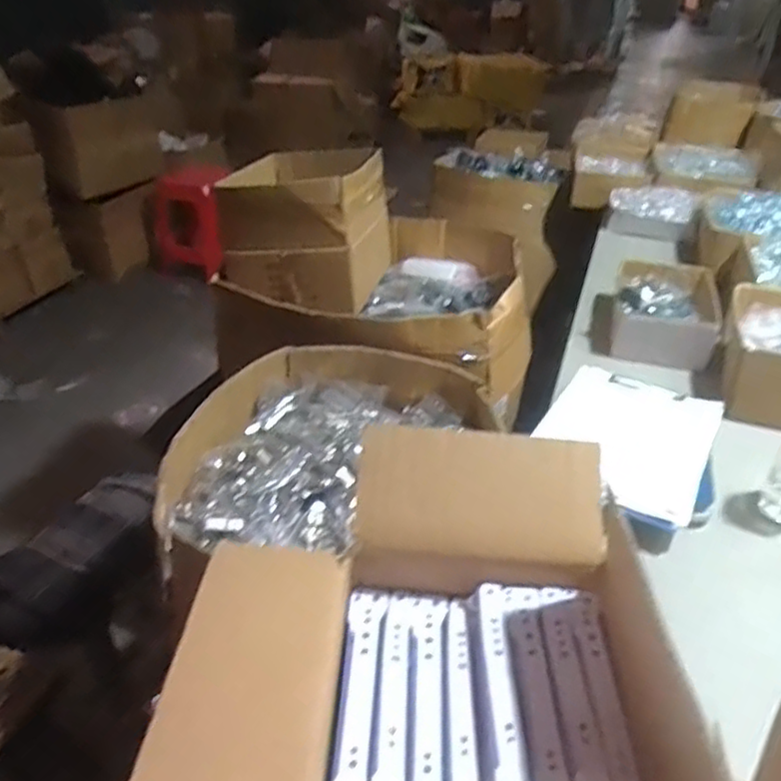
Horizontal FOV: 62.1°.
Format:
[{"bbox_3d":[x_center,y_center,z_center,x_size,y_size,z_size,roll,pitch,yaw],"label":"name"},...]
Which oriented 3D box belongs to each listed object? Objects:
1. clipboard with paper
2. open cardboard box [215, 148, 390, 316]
[{"bbox_3d":[0.335,0.064,0.913,0.231,0.020,0.315,19,38,23],"label":"clipboard with paper"},{"bbox_3d":[-0.157,-0.338,1.276,0.275,0.217,0.322,7,35,8],"label":"open cardboard box"}]

